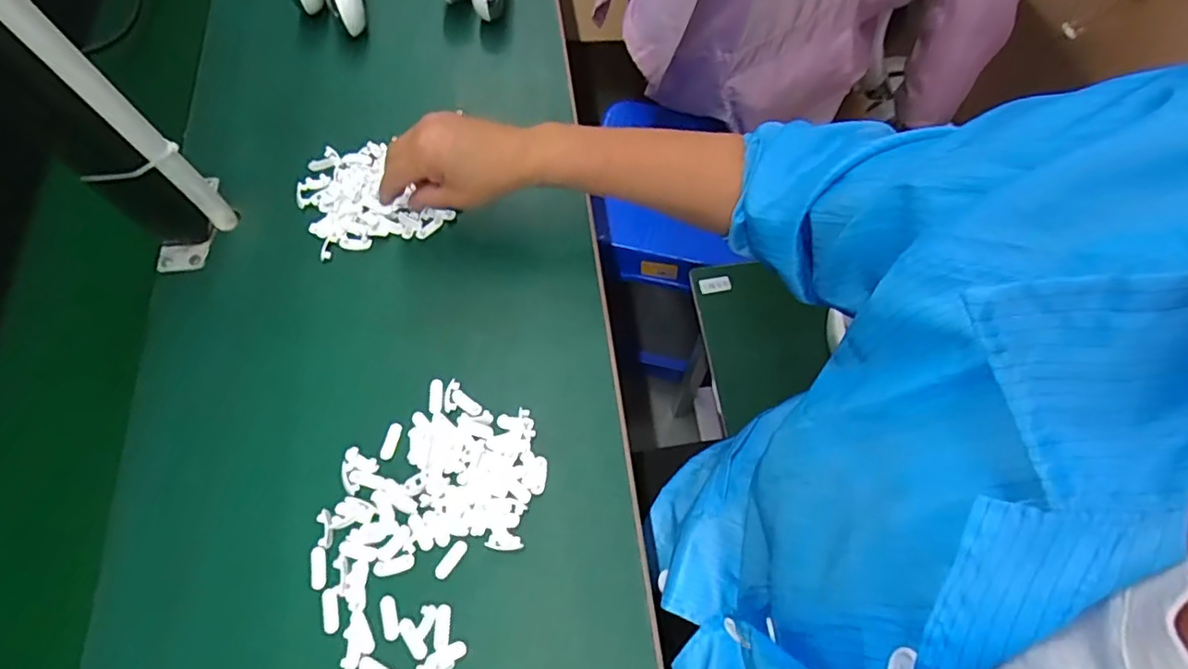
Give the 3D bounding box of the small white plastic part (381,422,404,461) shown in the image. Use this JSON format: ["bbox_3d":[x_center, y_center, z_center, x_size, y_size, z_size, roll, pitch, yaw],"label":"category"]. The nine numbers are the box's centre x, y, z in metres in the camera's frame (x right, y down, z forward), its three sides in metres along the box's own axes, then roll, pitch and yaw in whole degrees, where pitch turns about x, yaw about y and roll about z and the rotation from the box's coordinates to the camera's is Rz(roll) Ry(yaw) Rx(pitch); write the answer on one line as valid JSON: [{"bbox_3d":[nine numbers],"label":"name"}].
[{"bbox_3d":[-0.157,0.082,0.460,0.011,0.004,0.029,11,66,5],"label":"small white plastic part"}]

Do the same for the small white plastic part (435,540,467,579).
[{"bbox_3d":[-0.102,0.160,0.423,0.011,0.004,0.029,32,70,13],"label":"small white plastic part"}]

